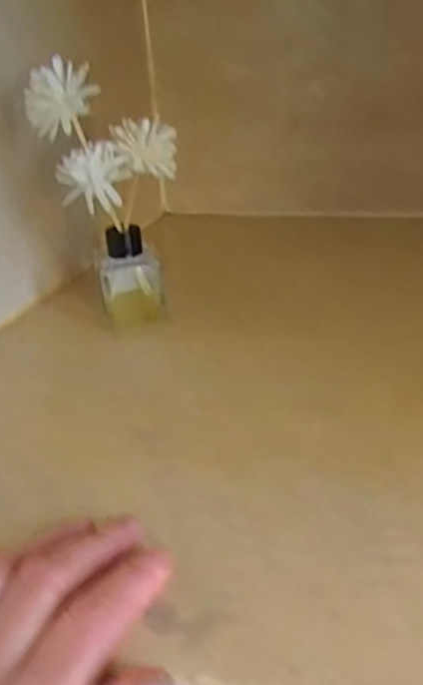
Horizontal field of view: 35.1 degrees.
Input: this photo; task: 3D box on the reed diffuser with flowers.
[{"bbox_3d":[-0.059,-0.083,0.405,0.079,0.152,0.040,-10,27,-10],"label":"reed diffuser with flowers"}]

